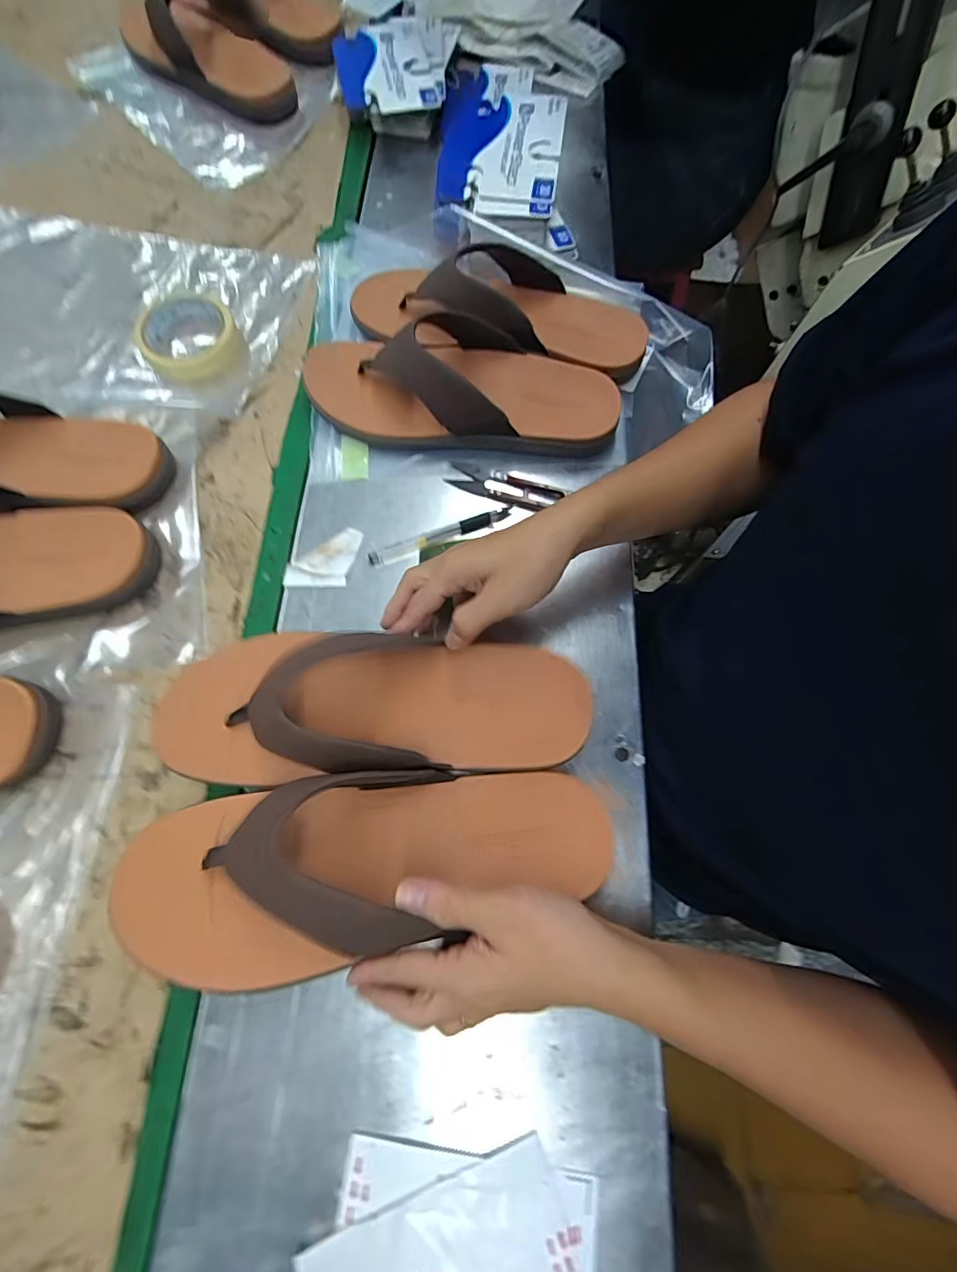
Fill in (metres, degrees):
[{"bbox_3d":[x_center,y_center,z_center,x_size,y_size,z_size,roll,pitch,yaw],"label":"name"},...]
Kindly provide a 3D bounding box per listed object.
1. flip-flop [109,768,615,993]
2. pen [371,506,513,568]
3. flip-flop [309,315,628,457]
[{"bbox_3d":[-0.066,0.138,0.293,0.298,0.049,0.105,-8,71,-6],"label":"flip-flop"},{"bbox_3d":[-0.034,-0.089,0.419,0.130,0.005,0.010,-21,72,-7],"label":"pen"},{"bbox_3d":[-0.015,-0.232,0.435,0.286,0.068,0.110,6,71,1],"label":"flip-flop"}]

